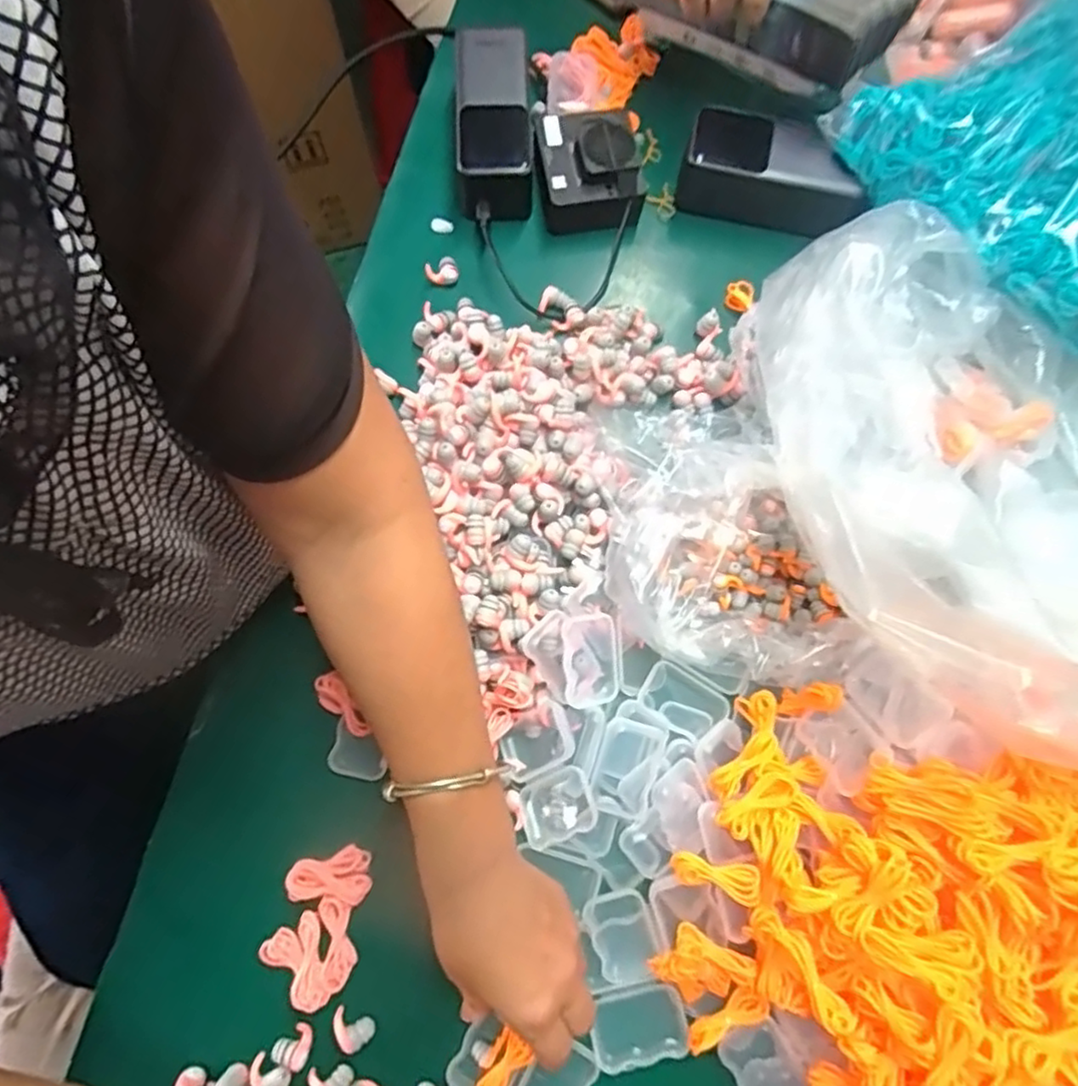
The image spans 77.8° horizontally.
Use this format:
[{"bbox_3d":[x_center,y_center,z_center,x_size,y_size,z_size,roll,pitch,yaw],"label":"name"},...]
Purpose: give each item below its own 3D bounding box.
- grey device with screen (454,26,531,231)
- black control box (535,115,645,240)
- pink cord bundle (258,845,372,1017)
[{"bbox_3d":[-0.035,-0.312,0.503,0.053,0.058,0.138,-2,78,-2],"label":"grey device with screen"},{"bbox_3d":[0.036,-0.278,0.493,0.072,0.047,0.082,-6,78,-3],"label":"black control box"},{"bbox_3d":[-0.130,0.224,0.397,0.052,0.018,0.082,20,78,3],"label":"pink cord bundle"}]

